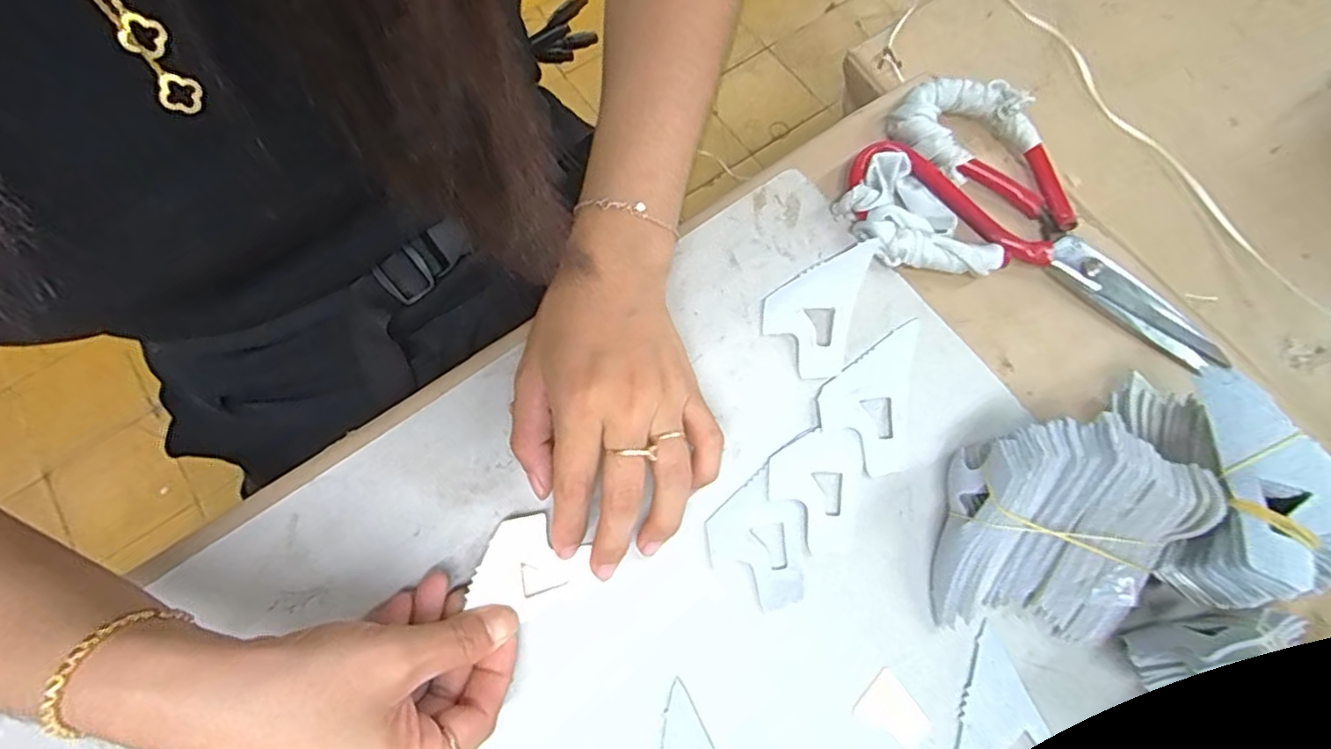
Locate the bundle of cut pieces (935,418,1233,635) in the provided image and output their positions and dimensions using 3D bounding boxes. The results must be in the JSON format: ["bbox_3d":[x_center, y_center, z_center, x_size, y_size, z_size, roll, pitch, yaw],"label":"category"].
[{"bbox_3d":[0.170,0.067,0.273,0.085,0.058,0.087,10,69,3],"label":"bundle of cut pieces"}]

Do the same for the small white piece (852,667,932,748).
[{"bbox_3d":[0.100,0.147,0.275,0.028,0.004,0.023,40,74,13],"label":"small white piece"}]

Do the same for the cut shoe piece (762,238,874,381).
[{"bbox_3d":[0.077,-0.037,0.336,0.045,0.005,0.076,16,81,8],"label":"cut shoe piece"}]

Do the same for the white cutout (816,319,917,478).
[{"bbox_3d":[0.102,0.008,0.321,0.044,0.004,0.081,11,69,3],"label":"white cutout"}]

